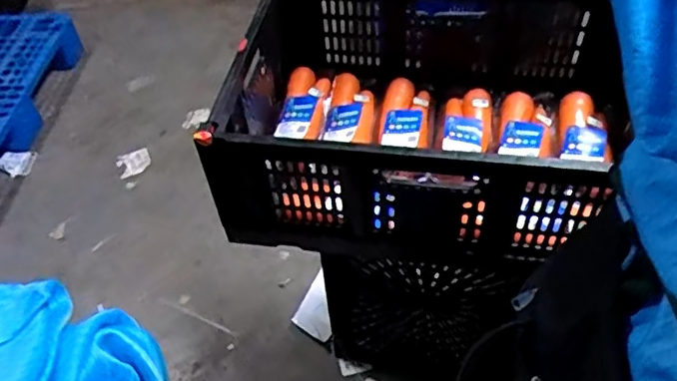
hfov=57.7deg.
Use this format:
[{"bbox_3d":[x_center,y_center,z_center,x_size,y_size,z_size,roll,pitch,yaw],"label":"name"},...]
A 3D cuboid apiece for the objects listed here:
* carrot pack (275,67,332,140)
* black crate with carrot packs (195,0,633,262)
[{"bbox_3d":[-0.059,-0.146,1.035,0.075,0.034,0.163,6,49,9],"label":"carrot pack"},{"bbox_3d":[0.125,-0.130,0.938,0.538,0.224,0.410,5,49,8],"label":"black crate with carrot packs"}]

